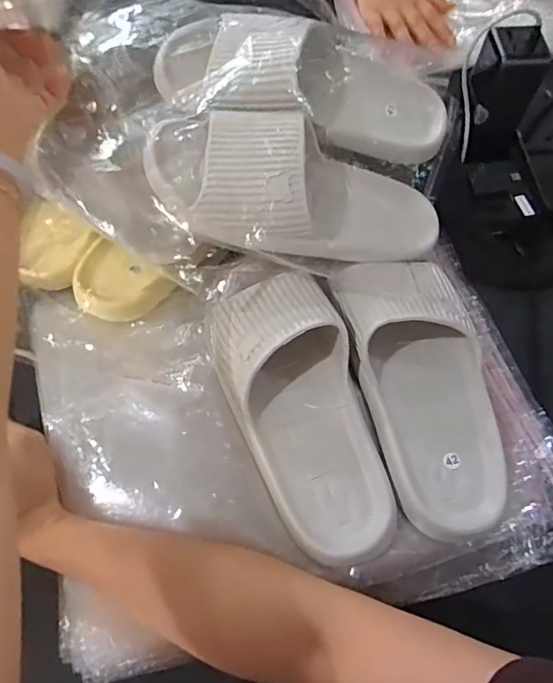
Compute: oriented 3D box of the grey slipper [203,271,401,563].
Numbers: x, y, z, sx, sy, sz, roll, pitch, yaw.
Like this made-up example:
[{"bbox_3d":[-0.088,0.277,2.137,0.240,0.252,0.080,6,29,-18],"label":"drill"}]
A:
[{"bbox_3d":[0.021,0.051,0.401,0.108,0.064,0.226,-21,66,-10],"label":"grey slipper"}]

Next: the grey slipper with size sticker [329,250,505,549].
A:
[{"bbox_3d":[0.124,0.038,0.416,0.106,0.068,0.225,-12,77,-6],"label":"grey slipper with size sticker"}]

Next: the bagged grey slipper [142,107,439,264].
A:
[{"bbox_3d":[0.029,-0.118,0.431,0.255,0.075,0.118,6,73,-17],"label":"bagged grey slipper"}]

